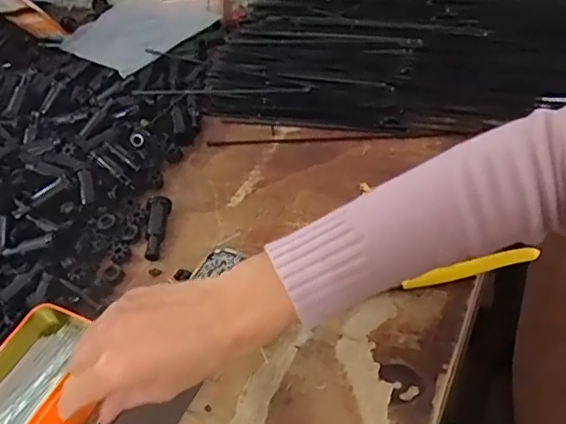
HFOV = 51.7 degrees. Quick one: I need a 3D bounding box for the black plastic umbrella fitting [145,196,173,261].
[{"bbox_3d":[-0.123,0.015,0.563,0.023,0.018,0.066,-7,45,8],"label":"black plastic umbrella fitting"}]

